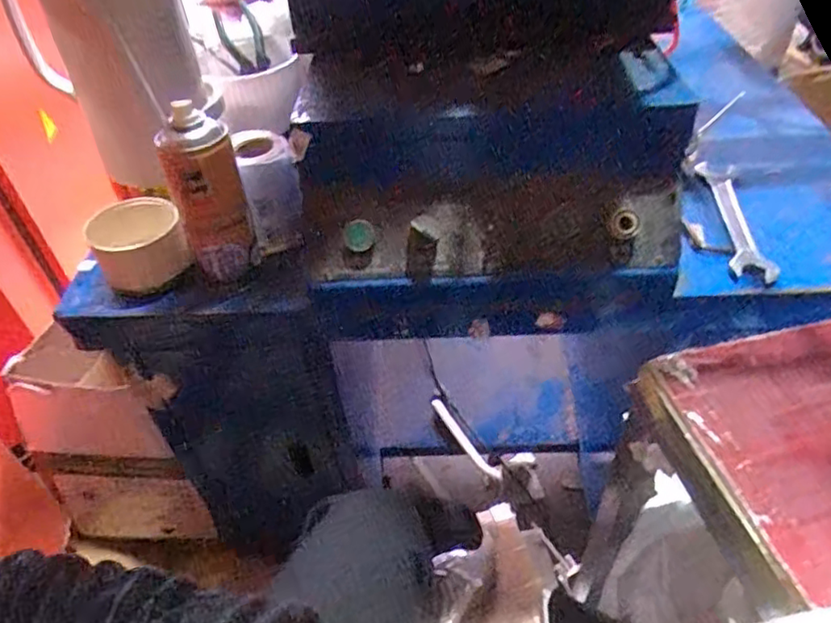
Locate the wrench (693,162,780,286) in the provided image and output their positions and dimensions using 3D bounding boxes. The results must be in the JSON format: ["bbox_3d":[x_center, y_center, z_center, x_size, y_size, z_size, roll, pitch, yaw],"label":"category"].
[{"bbox_3d":[0.335,-0.101,0.637,0.045,0.010,0.204,3,43,8],"label":"wrench"}]

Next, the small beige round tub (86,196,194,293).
[{"bbox_3d":[-0.273,-0.060,0.605,0.084,0.071,0.090,-2,44,2],"label":"small beige round tub"}]

